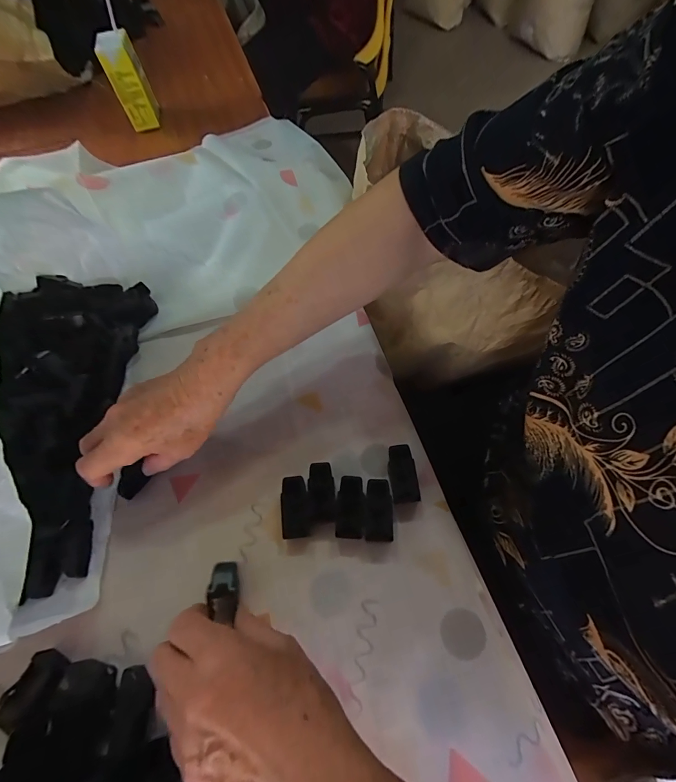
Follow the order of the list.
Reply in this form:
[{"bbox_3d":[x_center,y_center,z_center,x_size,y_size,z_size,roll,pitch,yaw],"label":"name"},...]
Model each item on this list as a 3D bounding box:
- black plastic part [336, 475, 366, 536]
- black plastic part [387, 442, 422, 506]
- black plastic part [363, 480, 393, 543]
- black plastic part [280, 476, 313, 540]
[{"bbox_3d":[0.011,0.100,0.315,0.024,0.018,0.049,3,62,4],"label":"black plastic part"},{"bbox_3d":[0.056,0.074,0.325,0.023,0.020,0.049,-5,61,0],"label":"black plastic part"},{"bbox_3d":[0.035,0.103,0.313,0.024,0.018,0.049,3,62,4],"label":"black plastic part"},{"bbox_3d":[-0.036,0.101,0.317,0.025,0.017,0.049,-9,62,-2],"label":"black plastic part"}]

